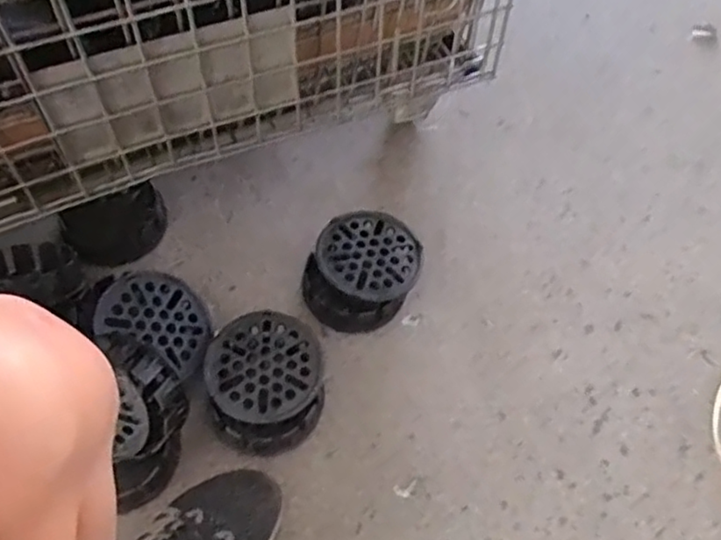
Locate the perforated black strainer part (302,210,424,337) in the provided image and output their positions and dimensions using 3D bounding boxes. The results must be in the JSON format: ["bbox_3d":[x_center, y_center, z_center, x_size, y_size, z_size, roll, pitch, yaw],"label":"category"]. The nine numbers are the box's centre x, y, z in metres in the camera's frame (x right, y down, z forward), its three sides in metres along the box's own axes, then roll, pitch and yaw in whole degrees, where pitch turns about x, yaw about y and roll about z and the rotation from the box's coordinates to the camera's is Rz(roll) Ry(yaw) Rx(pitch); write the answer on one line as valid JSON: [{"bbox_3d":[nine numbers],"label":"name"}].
[{"bbox_3d":[0.003,0.001,0.846,0.138,0.065,0.165,25,62,10],"label":"perforated black strainer part"}]

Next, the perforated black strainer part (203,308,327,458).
[{"bbox_3d":[-0.109,0.131,0.767,0.130,0.051,0.158,-13,63,-11],"label":"perforated black strainer part"}]

